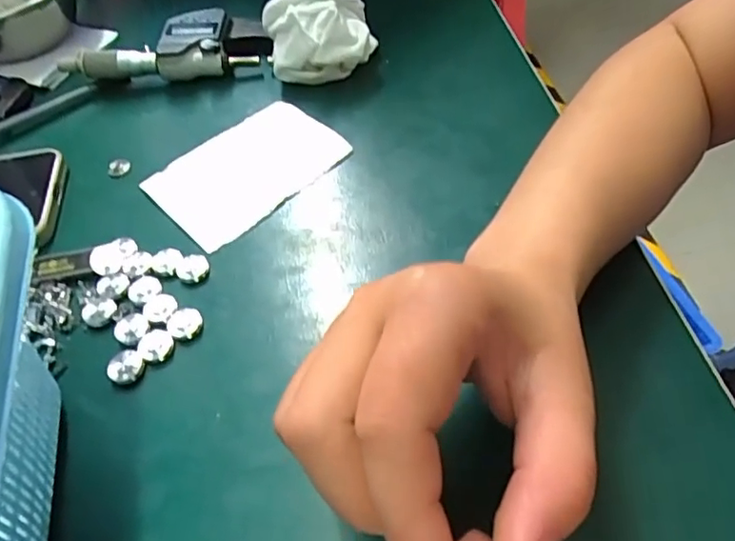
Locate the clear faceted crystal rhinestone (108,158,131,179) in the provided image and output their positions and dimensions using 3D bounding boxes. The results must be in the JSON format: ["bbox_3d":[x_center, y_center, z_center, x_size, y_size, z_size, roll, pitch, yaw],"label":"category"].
[{"bbox_3d":[-0.150,-0.063,0.352,0.014,0.006,0.010,-34,56,-18],"label":"clear faceted crystal rhinestone"}]

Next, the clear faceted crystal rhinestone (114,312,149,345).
[{"bbox_3d":[-0.112,0.027,0.275,0.017,0.004,0.015,20,58,21],"label":"clear faceted crystal rhinestone"}]

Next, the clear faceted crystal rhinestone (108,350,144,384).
[{"bbox_3d":[-0.110,0.043,0.262,0.017,0.004,0.014,10,55,15],"label":"clear faceted crystal rhinestone"}]

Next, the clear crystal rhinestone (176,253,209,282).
[{"bbox_3d":[-0.089,-0.002,0.294,0.015,0.006,0.013,4,53,11],"label":"clear crystal rhinestone"}]

